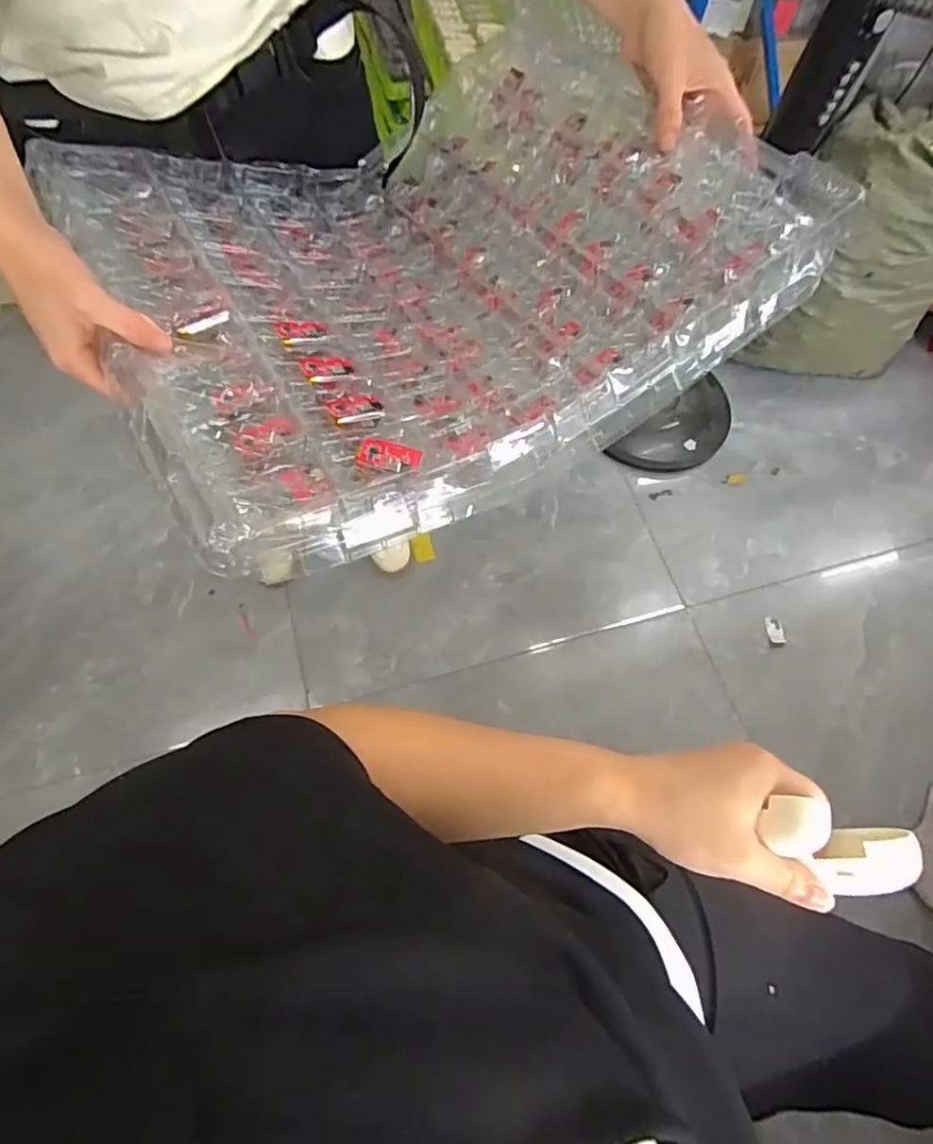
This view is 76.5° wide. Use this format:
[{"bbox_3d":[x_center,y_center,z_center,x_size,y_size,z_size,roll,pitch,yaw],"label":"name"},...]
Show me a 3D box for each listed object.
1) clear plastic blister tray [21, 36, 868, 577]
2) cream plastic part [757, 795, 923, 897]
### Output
[{"bbox_3d":[-0.029,-0.239,0.450,0.455,0.107,0.372,-29,71,-16],"label":"clear plastic blister tray"},{"bbox_3d":[0.193,0.145,0.310,0.073,0.023,0.036,18,67,6],"label":"cream plastic part"}]

